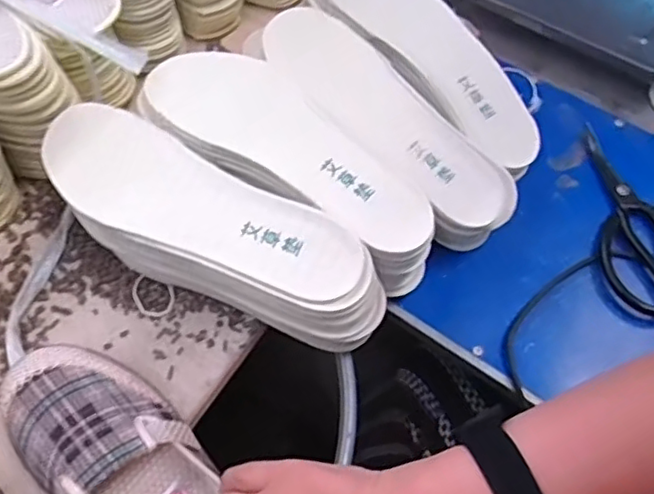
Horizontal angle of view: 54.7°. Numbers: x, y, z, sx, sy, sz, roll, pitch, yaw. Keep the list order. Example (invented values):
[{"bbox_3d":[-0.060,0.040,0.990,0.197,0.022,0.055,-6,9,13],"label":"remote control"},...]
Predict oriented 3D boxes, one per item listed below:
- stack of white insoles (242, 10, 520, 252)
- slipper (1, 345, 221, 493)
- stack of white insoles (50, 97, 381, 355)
[{"bbox_3d":[0.044,-0.099,0.550,0.261,0.103,0.085,41,69,19],"label":"stack of white insoles"},{"bbox_3d":[-0.116,0.145,0.385,0.082,0.065,0.221,-38,71,-16],"label":"slipper"},{"bbox_3d":[-0.087,-0.013,0.461,0.270,0.064,0.093,26,65,13],"label":"stack of white insoles"}]

